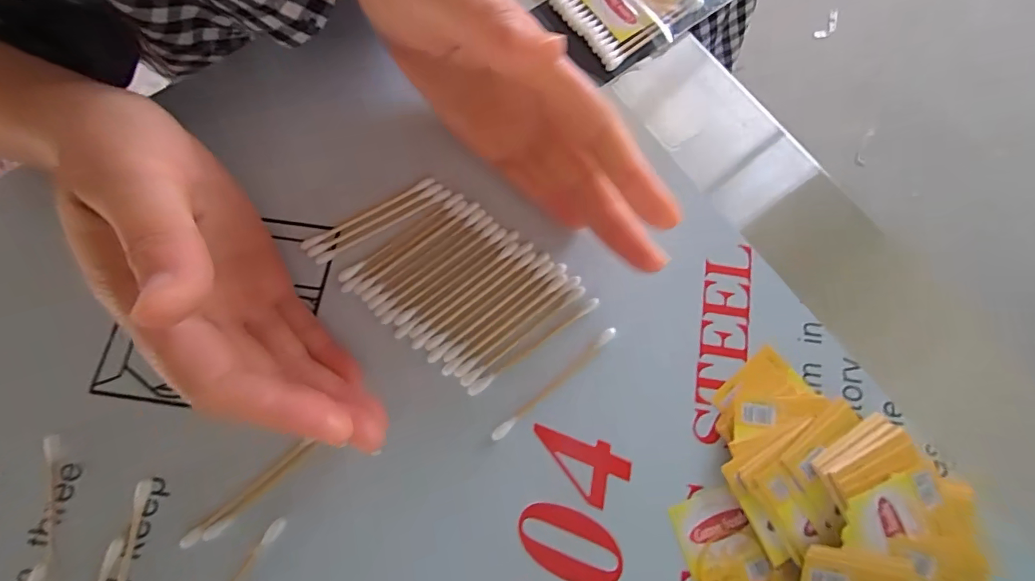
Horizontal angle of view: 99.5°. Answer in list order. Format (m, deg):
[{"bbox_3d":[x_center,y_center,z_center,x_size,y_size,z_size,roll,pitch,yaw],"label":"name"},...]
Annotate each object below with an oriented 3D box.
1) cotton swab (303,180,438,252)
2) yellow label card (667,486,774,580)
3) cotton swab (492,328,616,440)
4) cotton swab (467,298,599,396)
[{"bbox_3d":[-0.065,-0.031,0.213,0.071,0.005,0.004,-29,77,-7],"label":"cotton swab"},{"bbox_3d":[0.085,0.109,0.181,0.031,0.004,0.044,-21,76,-5],"label":"yellow label card"},{"bbox_3d":[0.017,0.042,0.196,0.071,0.004,0.005,-40,79,-9],"label":"cotton swab"},{"bbox_3d":[0.008,0.025,0.199,0.072,0.004,0.005,-35,78,-8],"label":"cotton swab"}]

